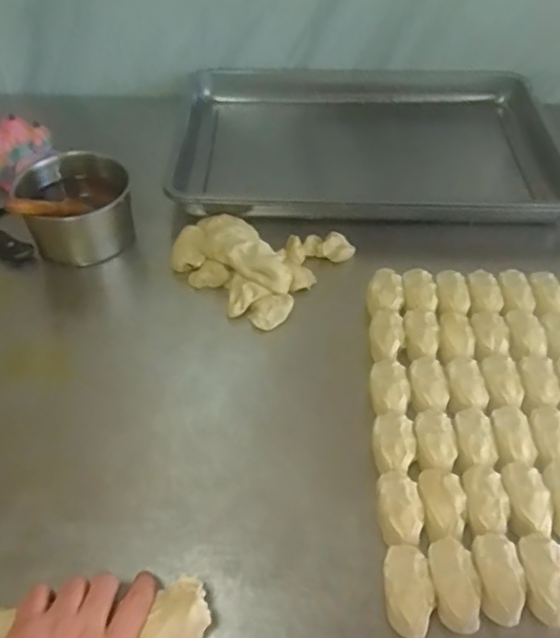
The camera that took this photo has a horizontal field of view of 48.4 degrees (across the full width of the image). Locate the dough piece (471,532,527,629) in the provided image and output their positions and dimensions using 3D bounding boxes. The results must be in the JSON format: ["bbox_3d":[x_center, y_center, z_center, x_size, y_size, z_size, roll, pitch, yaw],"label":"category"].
[{"bbox_3d":[0.191,0.226,0.545,0.040,0.031,0.073,-3,47,-3],"label":"dough piece"}]

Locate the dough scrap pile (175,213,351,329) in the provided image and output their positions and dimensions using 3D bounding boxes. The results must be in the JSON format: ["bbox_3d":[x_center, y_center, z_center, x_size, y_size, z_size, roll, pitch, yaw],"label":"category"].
[{"bbox_3d":[-0.037,-0.097,0.864,0.197,0.073,0.193,28,52,23],"label":"dough scrap pile"}]

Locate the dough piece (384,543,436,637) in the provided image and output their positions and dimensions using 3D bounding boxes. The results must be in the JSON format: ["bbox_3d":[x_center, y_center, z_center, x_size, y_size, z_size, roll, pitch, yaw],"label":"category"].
[{"bbox_3d":[0.110,0.238,0.542,0.042,0.047,0.076,-4,41,6],"label":"dough piece"}]

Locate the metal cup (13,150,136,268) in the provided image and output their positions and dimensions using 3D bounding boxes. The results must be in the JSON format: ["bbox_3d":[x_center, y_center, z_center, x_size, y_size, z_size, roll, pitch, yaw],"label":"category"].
[{"bbox_3d":[-0.295,-0.169,0.902,0.142,0.126,0.142,0,47,0],"label":"metal cup"}]

